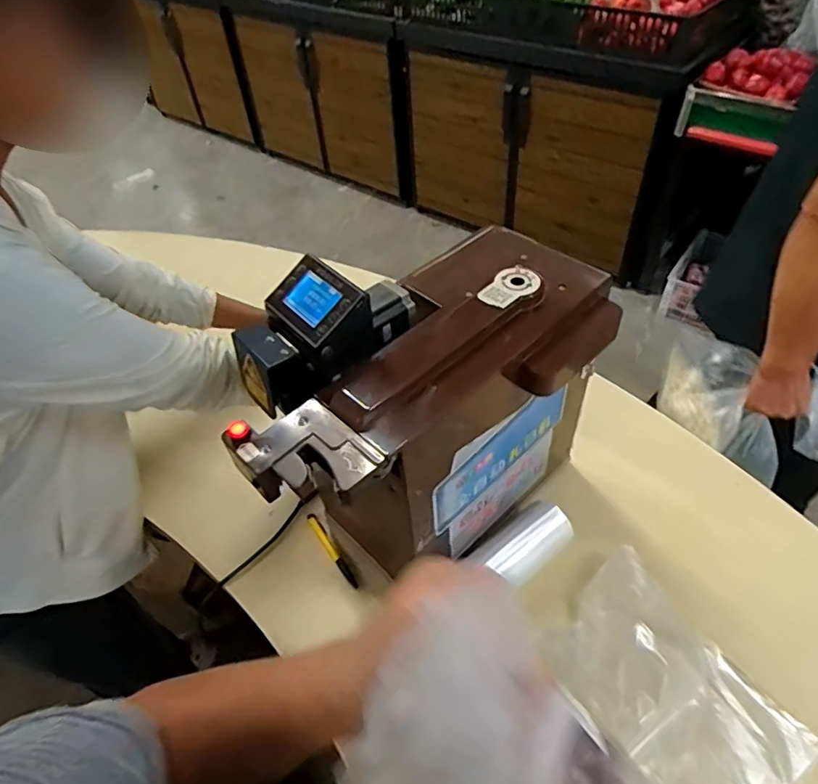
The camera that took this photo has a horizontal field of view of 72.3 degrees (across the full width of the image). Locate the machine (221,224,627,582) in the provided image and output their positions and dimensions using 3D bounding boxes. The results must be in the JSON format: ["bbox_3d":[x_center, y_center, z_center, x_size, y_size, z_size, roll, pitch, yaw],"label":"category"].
[{"bbox_3d":[0.020,0.027,0.657,0.417,0.363,0.211,-32,53,-23],"label":"machine"}]

